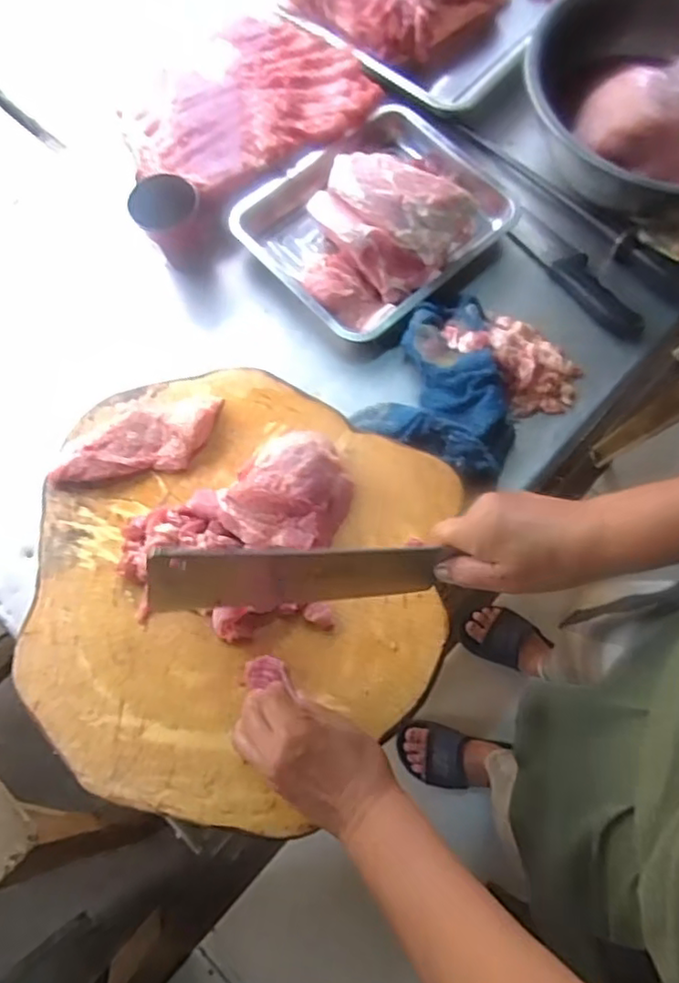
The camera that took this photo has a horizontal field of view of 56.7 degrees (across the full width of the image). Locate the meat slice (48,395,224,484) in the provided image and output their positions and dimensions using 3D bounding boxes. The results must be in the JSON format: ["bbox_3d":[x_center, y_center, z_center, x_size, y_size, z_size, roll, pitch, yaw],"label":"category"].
[{"bbox_3d":[-0.193,-0.045,0.614,0.164,0.026,0.064,-22,72,-8],"label":"meat slice"}]

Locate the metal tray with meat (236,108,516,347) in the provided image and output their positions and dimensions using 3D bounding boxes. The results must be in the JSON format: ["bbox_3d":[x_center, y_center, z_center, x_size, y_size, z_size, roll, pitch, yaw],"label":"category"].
[{"bbox_3d":[0.046,-0.364,0.798,0.315,0.127,0.275,-41,76,-14],"label":"metal tray with meat"}]

